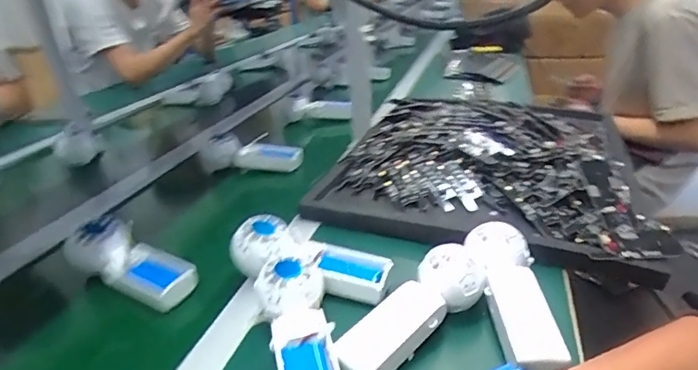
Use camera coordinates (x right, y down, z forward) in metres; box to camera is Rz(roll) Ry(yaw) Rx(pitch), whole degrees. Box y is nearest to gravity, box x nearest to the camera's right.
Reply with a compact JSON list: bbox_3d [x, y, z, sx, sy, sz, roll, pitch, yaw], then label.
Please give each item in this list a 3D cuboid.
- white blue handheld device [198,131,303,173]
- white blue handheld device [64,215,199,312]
[{"bbox_3d":[-0.178,-0.056,0.819,0.191,0.069,0.067,-2,27,3],"label":"white blue handheld device"},{"bbox_3d":[-0.248,0.082,0.522,0.163,0.046,0.062,13,31,30],"label":"white blue handheld device"}]

